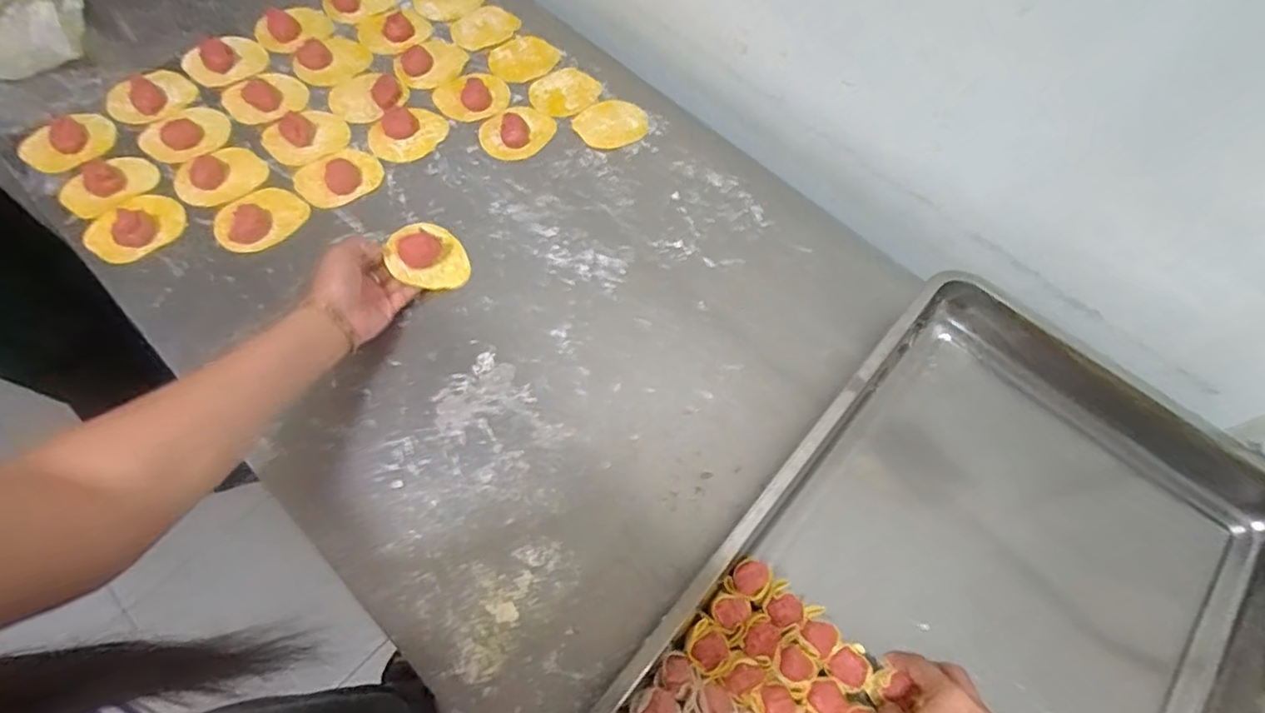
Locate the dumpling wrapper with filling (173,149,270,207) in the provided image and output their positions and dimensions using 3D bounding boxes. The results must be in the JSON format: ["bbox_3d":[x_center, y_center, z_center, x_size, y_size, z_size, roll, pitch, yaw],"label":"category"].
[{"bbox_3d":[-0.445,-0.197,0.663,0.088,0.013,0.070,-39,73,-19],"label":"dumpling wrapper with filling"}]

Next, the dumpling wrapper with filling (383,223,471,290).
[{"bbox_3d":[-0.204,-0.099,0.618,0.080,0.012,0.066,17,70,-36],"label":"dumpling wrapper with filling"}]

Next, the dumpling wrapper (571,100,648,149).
[{"bbox_3d":[-0.023,-0.279,0.737,0.085,0.004,0.072,-30,70,-16],"label":"dumpling wrapper"}]

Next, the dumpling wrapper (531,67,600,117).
[{"bbox_3d":[-0.084,-0.323,0.757,0.082,0.005,0.066,-36,72,-18],"label":"dumpling wrapper"}]

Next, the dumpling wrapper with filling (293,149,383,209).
[{"bbox_3d":[-0.322,-0.198,0.677,0.088,0.012,0.070,-29,70,-16],"label":"dumpling wrapper with filling"}]

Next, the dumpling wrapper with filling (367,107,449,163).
[{"bbox_3d":[-0.260,-0.261,0.715,0.088,0.011,0.068,-26,69,-15],"label":"dumpling wrapper with filling"}]

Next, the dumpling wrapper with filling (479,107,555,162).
[{"bbox_3d":[-0.135,-0.266,0.726,0.089,0.015,0.068,-28,70,-15],"label":"dumpling wrapper with filling"}]

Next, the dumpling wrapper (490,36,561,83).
[{"bbox_3d":[-0.139,-0.378,0.784,0.085,0.004,0.085,-37,72,-18],"label":"dumpling wrapper"}]

